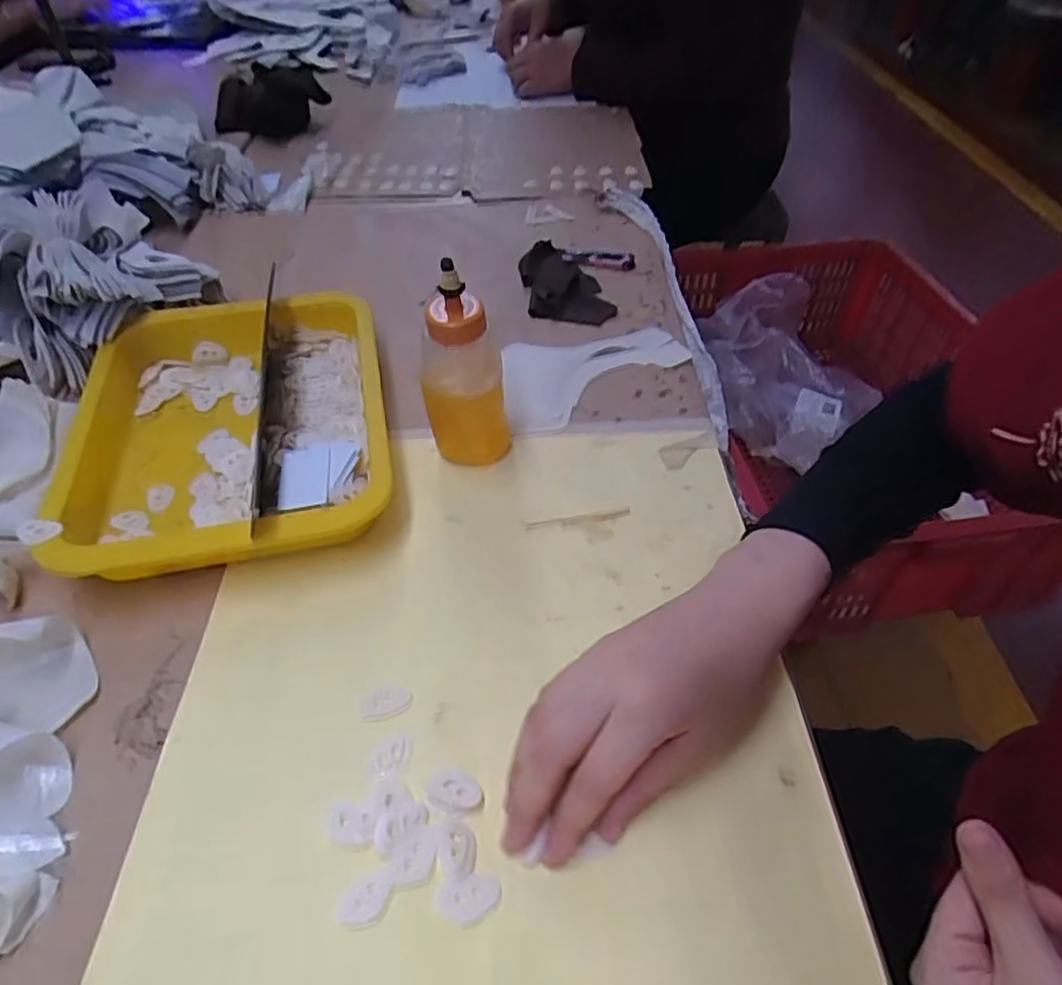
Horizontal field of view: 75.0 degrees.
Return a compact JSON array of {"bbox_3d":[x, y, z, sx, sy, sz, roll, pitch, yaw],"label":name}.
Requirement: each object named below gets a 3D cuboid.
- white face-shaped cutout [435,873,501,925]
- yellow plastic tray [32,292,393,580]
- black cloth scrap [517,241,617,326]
[{"bbox_3d":[-0.026,0.169,0.289,0.027,0.004,0.017,-10,48,-10],"label":"white face-shaped cutout"},{"bbox_3d":[-0.201,-0.045,0.471,0.197,0.040,0.248,-8,48,-8],"label":"yellow plastic tray"},{"bbox_3d":[0.029,-0.193,0.625,0.071,0.018,0.113,-5,47,-5],"label":"black cloth scrap"}]

